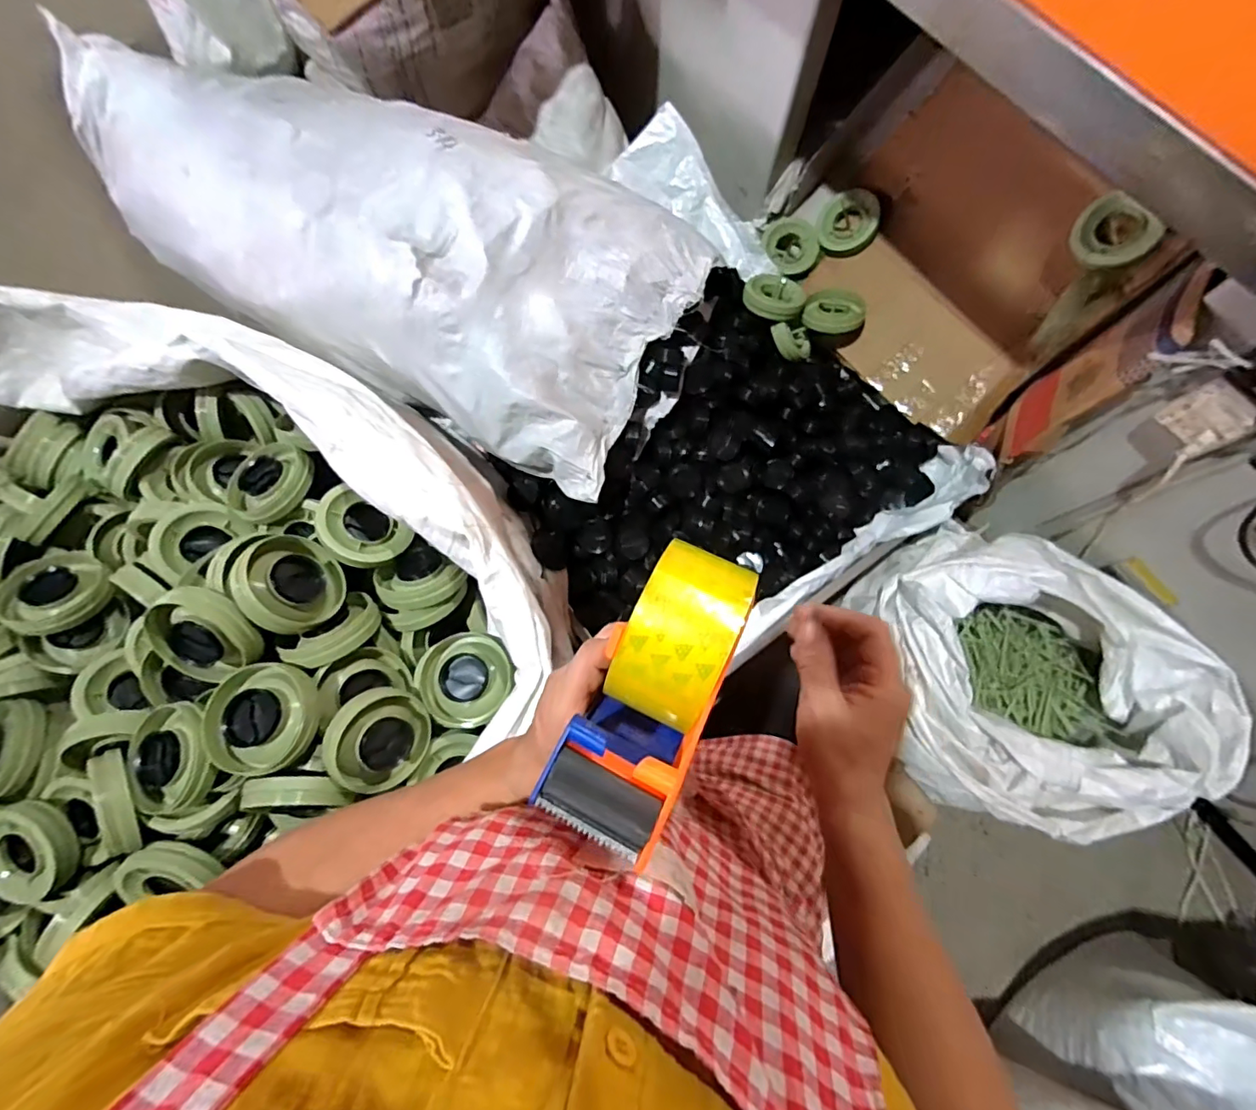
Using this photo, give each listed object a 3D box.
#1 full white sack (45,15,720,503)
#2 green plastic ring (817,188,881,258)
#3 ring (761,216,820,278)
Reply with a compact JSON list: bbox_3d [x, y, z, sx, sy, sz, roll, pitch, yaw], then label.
[{"bbox_3d":[-0.457,-0.609,0.993,1.143,0.284,0.507,26,77,7],"label":"full white sack"},{"bbox_3d":[0.499,-0.753,1.195,0.130,0.018,0.141,3,97,30],"label":"green plastic ring"},{"bbox_3d":[0.382,-0.724,1.241,0.135,0.043,0.135,6,110,16],"label":"ring"}]

